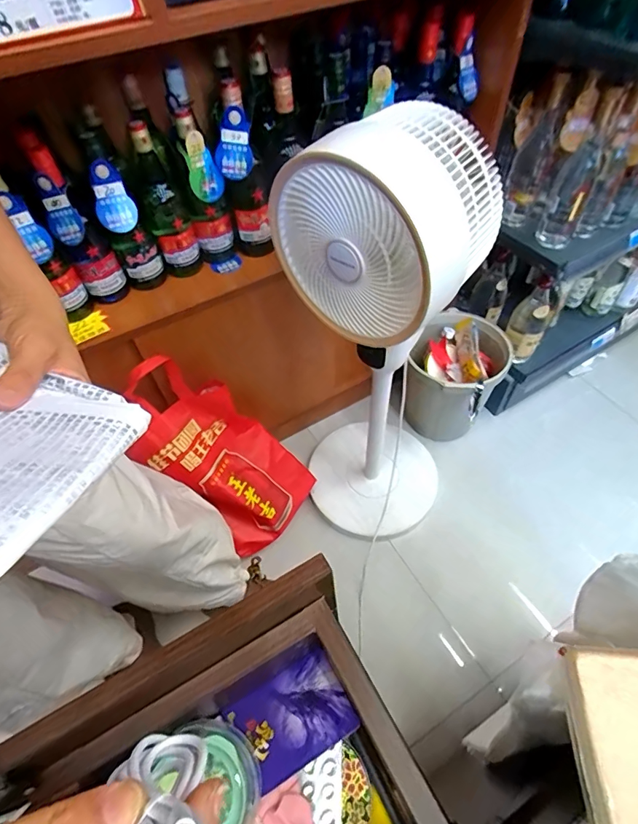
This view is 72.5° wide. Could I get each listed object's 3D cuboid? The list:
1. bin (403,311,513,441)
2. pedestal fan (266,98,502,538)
[{"bbox_3d":[0.351,-0.085,1.124,0.216,0.206,0.259,21,58,19],"label":"bin"},{"bbox_3d":[0.105,-0.065,0.800,0.280,0.813,0.238,24,59,21],"label":"pedestal fan"}]

